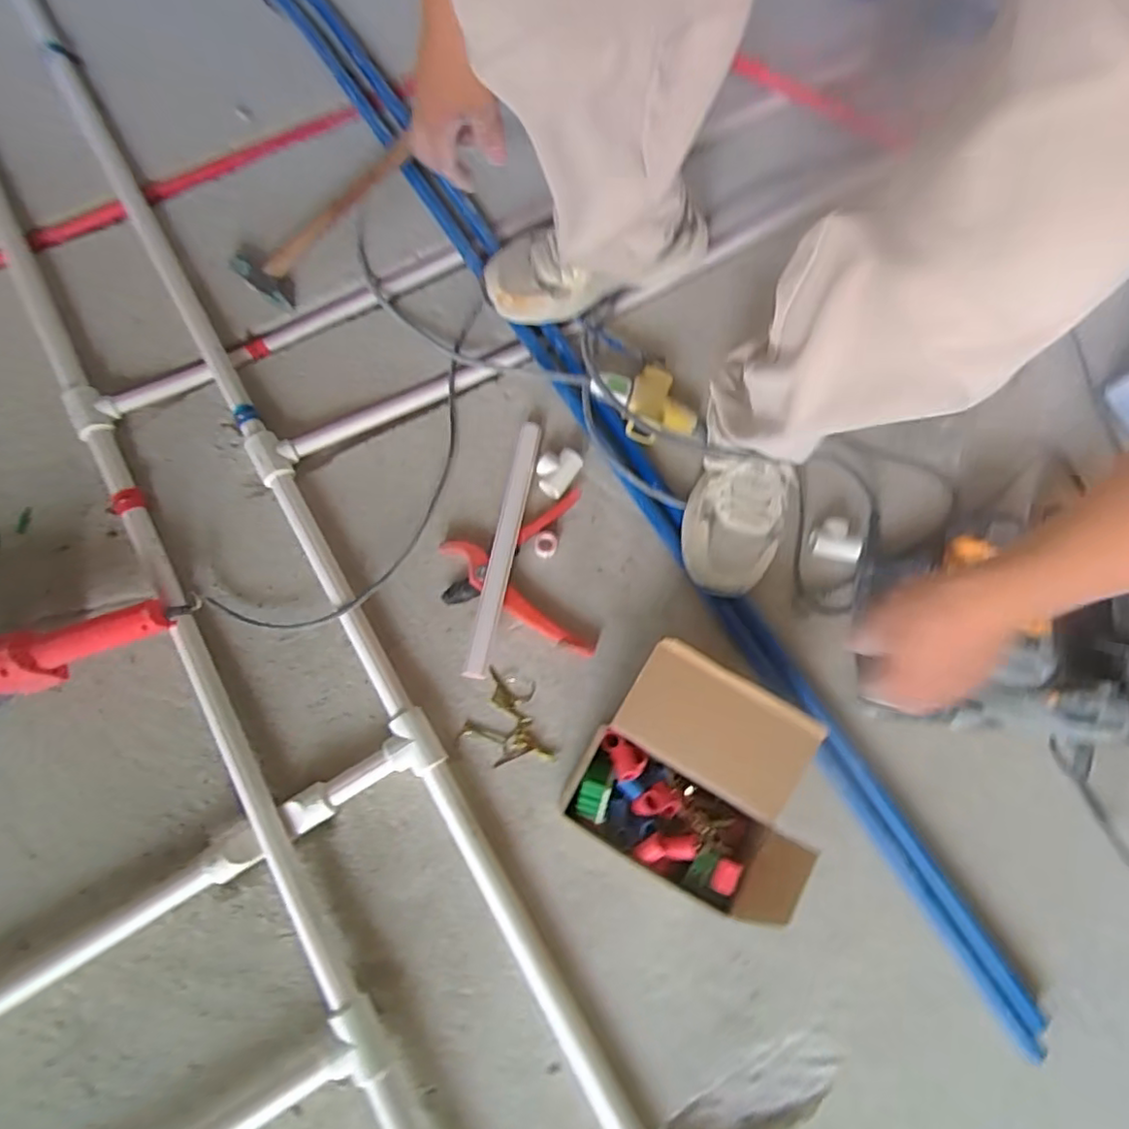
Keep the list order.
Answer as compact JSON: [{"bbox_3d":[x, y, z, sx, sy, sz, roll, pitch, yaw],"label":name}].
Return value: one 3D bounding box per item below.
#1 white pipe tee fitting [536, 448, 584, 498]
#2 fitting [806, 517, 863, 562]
[{"bbox_3d":[-0.010,-0.115,0.775,0.045,0.022,0.063,32,76,6],"label":"white pipe tee fitting"},{"bbox_3d":[0.323,-0.028,0.767,0.055,0.031,0.047,15,75,2],"label":"fitting"}]

